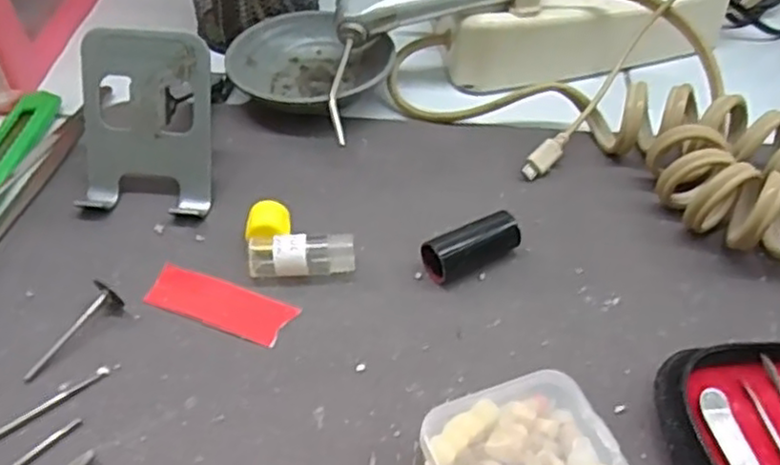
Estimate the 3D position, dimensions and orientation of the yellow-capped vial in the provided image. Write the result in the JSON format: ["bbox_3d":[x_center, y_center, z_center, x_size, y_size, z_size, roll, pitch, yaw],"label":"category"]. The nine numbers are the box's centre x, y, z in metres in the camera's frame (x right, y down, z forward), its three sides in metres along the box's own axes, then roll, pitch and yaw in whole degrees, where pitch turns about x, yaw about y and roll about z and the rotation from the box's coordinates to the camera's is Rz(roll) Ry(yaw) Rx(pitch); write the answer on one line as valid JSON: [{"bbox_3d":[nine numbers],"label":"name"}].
[{"bbox_3d":[-0.037,0.004,0.293,0.043,0.019,0.031,-5,45,-2],"label":"yellow-capped vial"}]

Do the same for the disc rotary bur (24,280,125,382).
[{"bbox_3d":[-0.122,0.038,0.266,0.010,0.009,0.044,18,49,19],"label":"disc rotary bur"}]

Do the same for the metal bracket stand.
[{"bbox_3d":[-0.111,-0.049,0.311,0.058,0.068,0.047,5,45,7],"label":"metal bracket stand"}]

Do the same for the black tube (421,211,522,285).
[{"bbox_3d":[0.035,0.007,0.288,0.042,0.018,0.014,-19,47,-16],"label":"black tube"}]

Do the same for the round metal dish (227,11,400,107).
[{"bbox_3d":[-0.039,-0.093,0.384,0.085,0.027,0.075,20,49,21],"label":"round metal dish"}]

